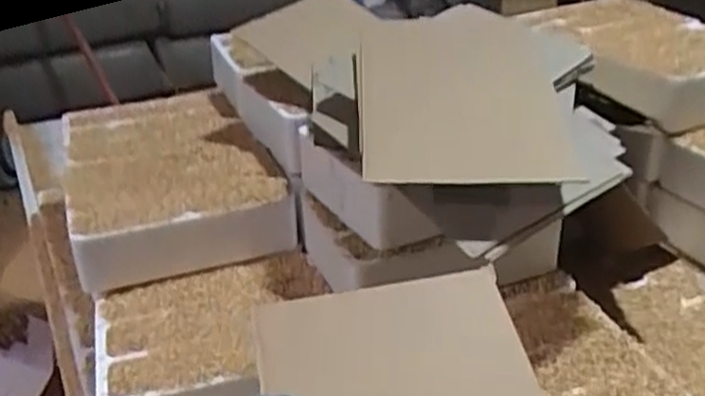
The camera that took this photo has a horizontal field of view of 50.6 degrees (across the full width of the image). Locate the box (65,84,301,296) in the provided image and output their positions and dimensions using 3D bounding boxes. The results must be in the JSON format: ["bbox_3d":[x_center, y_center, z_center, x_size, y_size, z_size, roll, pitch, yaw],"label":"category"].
[{"bbox_3d":[-0.241,-0.036,0.969,0.246,0.075,0.402,-12,31,-17],"label":"box"}]

